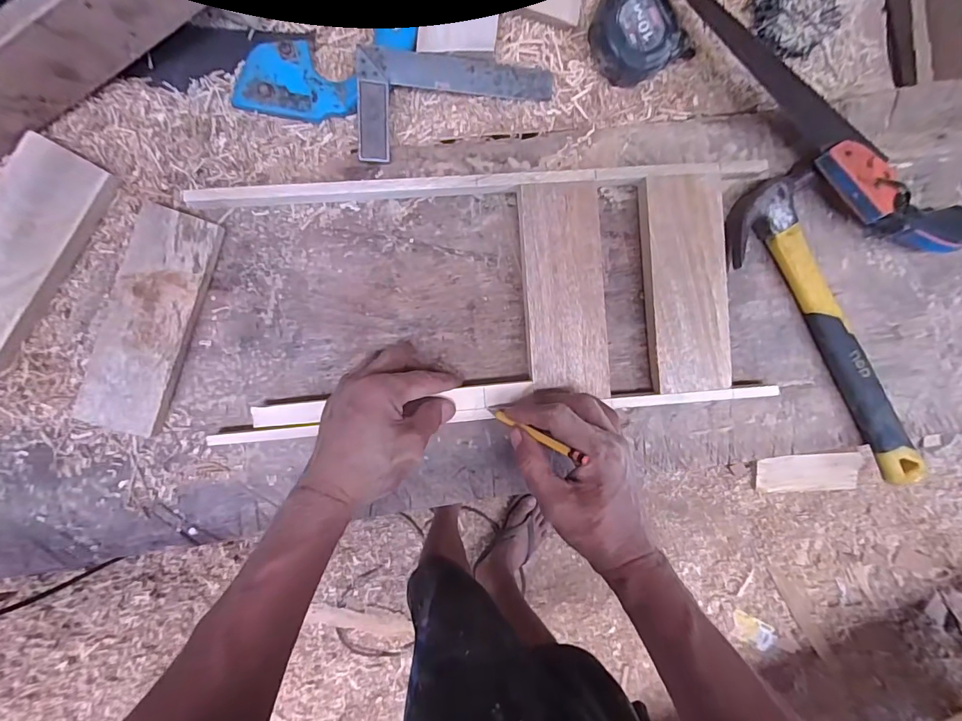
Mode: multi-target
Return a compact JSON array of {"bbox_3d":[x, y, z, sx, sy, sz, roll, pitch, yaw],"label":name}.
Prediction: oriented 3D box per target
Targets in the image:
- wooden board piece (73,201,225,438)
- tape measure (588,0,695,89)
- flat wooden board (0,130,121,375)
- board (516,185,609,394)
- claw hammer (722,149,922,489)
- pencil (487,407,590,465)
[{"bbox_3d":[-0.303,-0.037,0.402,0.076,0.019,0.200,17,87,-1],"label":"wooden board piece"},{"bbox_3d":[0.153,-0.316,0.428,0.082,0.041,0.077,-32,89,-3],"label":"tape measure"},{"bbox_3d":[-0.411,-0.096,0.387,0.083,0.022,0.198,30,87,-1],"label":"flat wooden board"},{"bbox_3d":[0.077,-0.067,0.426,0.075,0.025,0.190,-4,93,-4],"label":"board"},{"bbox_3d":[0.357,-0.028,0.438,0.105,0.032,0.326,-37,95,-2],"label":"claw hammer"},{"bbox_3d":[0.040,0.060,0.369,0.009,0.108,0.006,20,92,-45],"label":"pencil"}]

